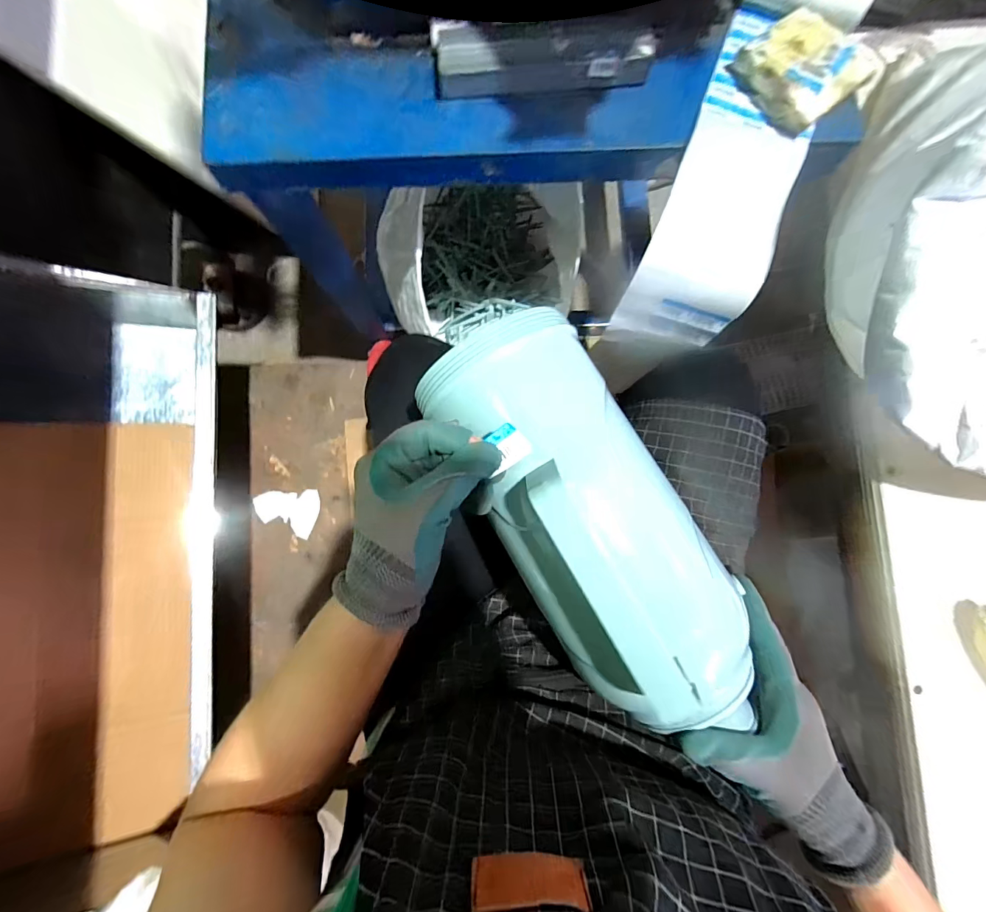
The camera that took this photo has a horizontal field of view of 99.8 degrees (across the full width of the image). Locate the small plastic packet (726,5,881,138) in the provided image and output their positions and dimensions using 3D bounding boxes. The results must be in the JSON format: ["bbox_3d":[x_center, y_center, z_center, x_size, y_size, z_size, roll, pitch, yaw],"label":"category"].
[{"bbox_3d":[0.296,-0.371,0.398,0.083,0.033,0.096,-32,86,-3],"label":"small plastic packet"}]

